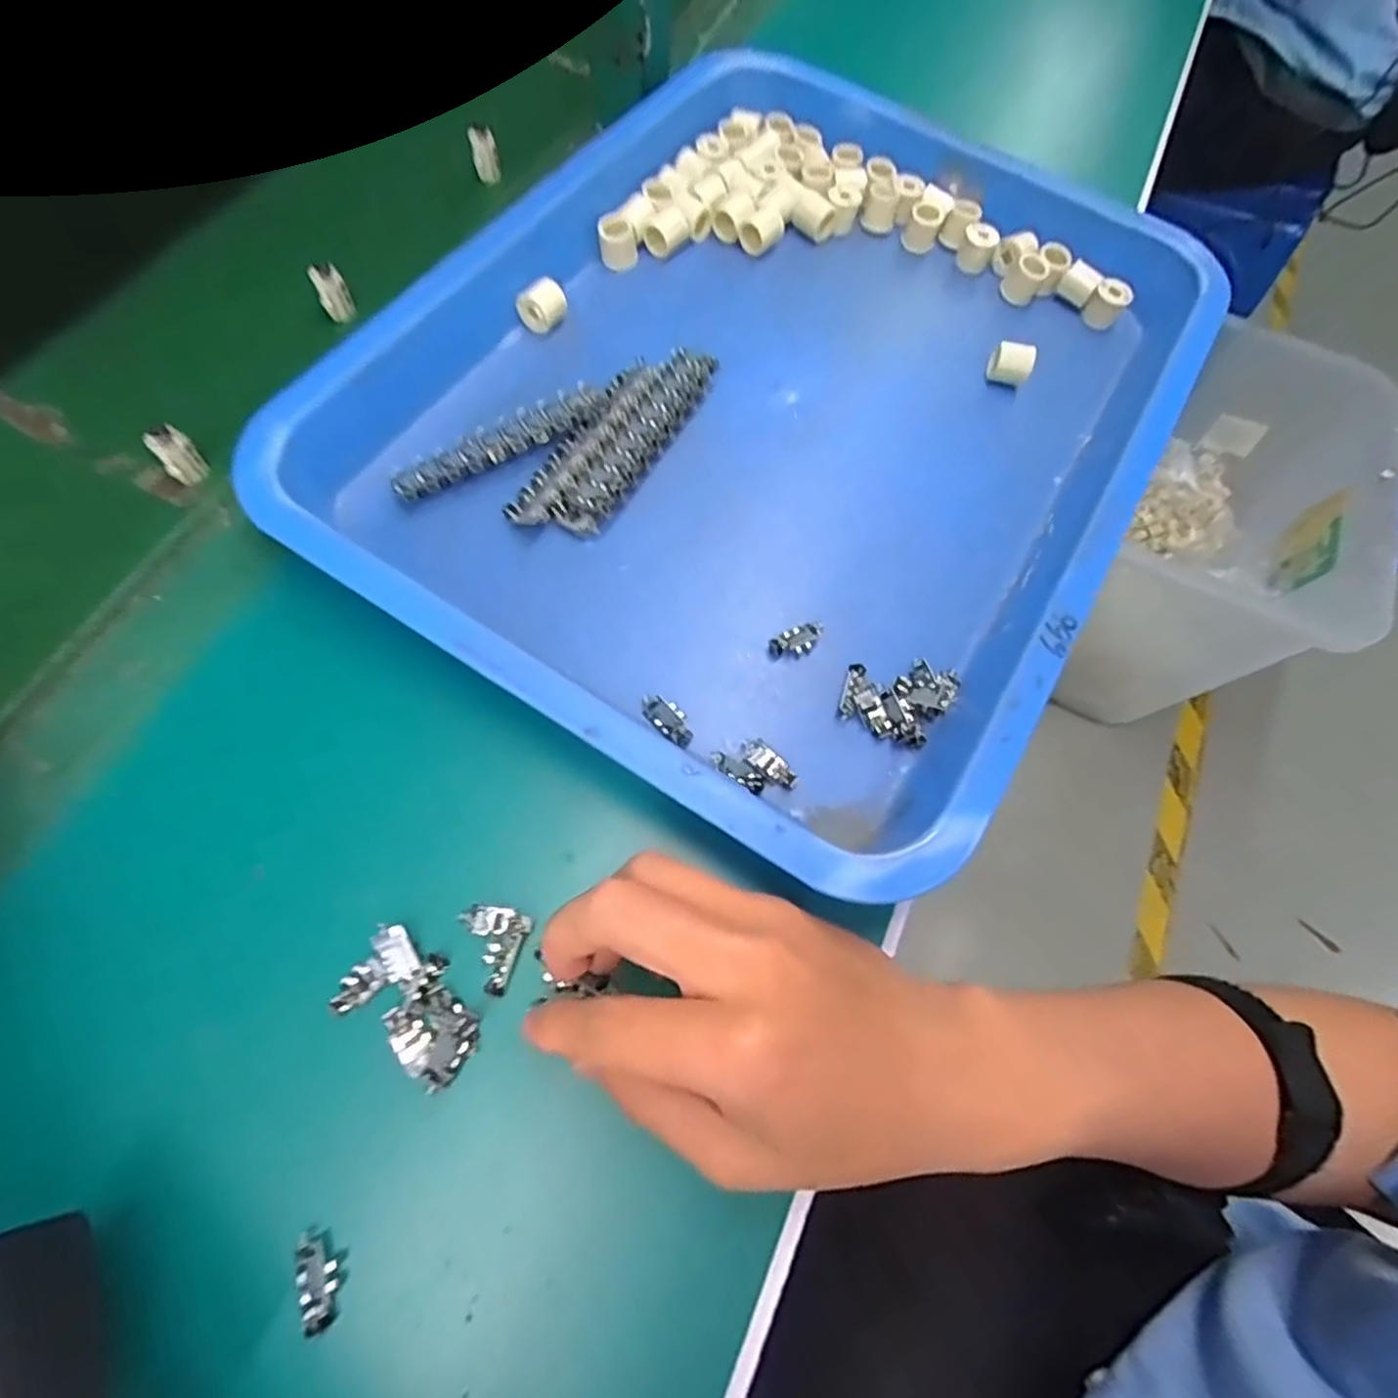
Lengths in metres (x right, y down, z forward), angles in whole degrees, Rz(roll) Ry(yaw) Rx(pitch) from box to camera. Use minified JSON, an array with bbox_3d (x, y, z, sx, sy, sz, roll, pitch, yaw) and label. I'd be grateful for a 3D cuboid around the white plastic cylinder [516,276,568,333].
[{"bbox_3d":[-0.082,-0.208,0.368,0.019,0.022,0.020,21,67,4],"label":"white plastic cylinder"}]

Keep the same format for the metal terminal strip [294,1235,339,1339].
[{"bbox_3d":[-0.119,0.181,0.215,0.011,0.005,0.025,-21,70,-13],"label":"metal terminal strip"}]

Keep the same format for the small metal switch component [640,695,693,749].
[{"bbox_3d":[-0.013,0.008,0.292,0.013,0.005,0.028,-42,76,-19],"label":"small metal switch component"}]

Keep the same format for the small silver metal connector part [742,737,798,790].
[{"bbox_3d":[0.030,0.026,0.289,0.027,0.007,0.012,41,70,12],"label":"small silver metal connector part"}]

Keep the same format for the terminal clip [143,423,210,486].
[{"bbox_3d":[-0.239,-0.112,0.318,0.016,0.026,0.010,-39,75,-18],"label":"terminal clip"}]

